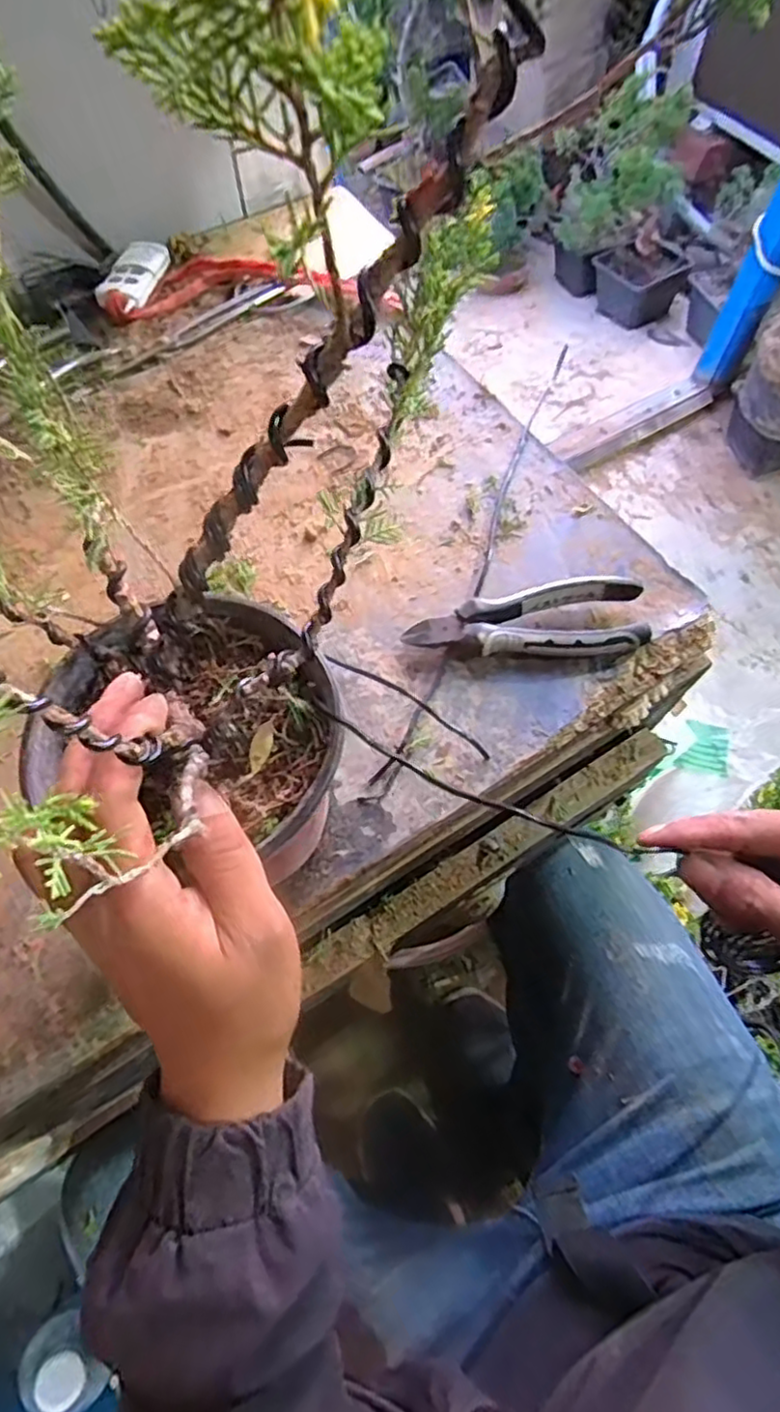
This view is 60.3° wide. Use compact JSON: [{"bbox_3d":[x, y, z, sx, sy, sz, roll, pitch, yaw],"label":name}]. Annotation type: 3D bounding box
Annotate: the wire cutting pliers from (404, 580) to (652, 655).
[{"bbox_3d":[0.086,-0.050,0.423,0.147,0.028,0.043,-5,64,-2],"label":"wire cutting pliers"}]

